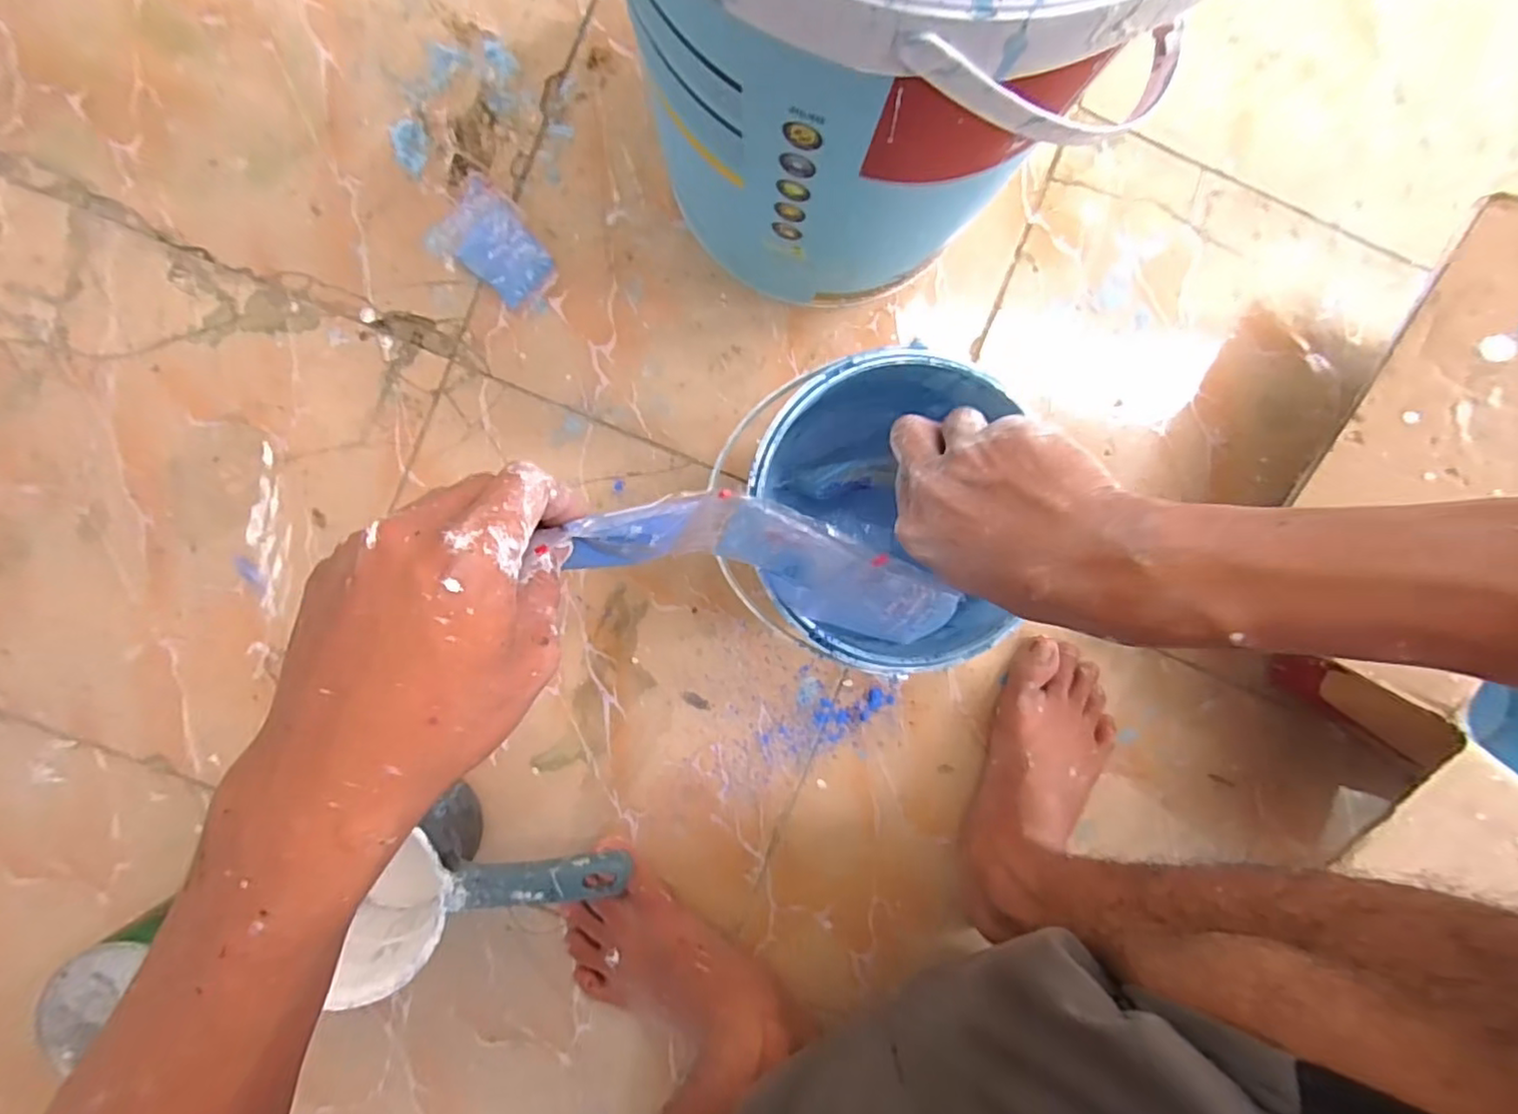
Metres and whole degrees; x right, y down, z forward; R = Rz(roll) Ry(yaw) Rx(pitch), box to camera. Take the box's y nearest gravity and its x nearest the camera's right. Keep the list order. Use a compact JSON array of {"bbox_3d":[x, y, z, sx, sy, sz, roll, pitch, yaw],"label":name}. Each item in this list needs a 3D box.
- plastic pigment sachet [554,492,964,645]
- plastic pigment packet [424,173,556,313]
[{"bbox_3d":[0.012,0.003,0.331,0.209,0.054,0.051,15,92,-21],"label":"plastic pigment sachet"},{"bbox_3d":[-0.207,-0.250,0.517,0.096,0.013,0.068,36,90,-4],"label":"plastic pigment packet"}]

